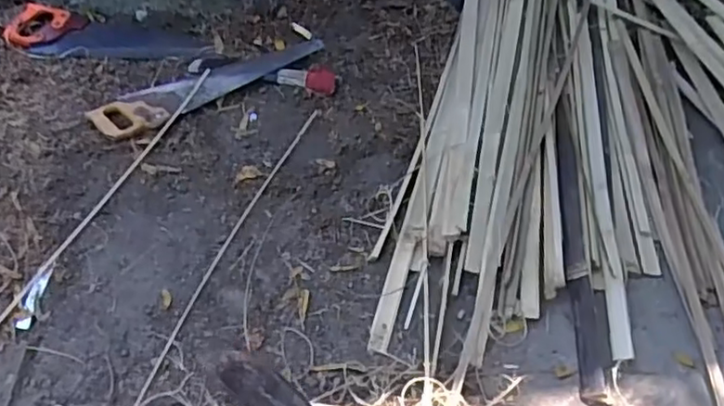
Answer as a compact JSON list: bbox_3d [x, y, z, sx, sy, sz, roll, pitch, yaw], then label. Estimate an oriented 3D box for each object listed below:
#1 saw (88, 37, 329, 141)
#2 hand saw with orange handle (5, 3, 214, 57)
[{"bbox_3d":[-0.329,-0.268,1.382,0.506,0.022,0.119,-29,57,-25],"label":"saw"},{"bbox_3d":[-0.574,-0.385,1.457,0.451,0.044,0.162,3,50,-1],"label":"hand saw with orange handle"}]

